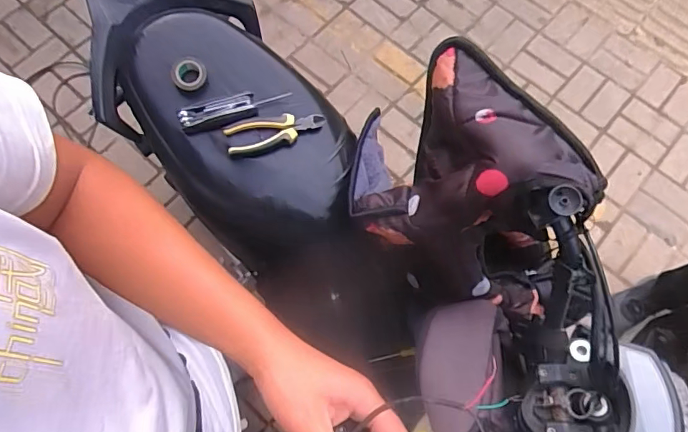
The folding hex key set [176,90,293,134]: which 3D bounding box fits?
[{"bbox_3d":[-0.169,-0.167,0.735,0.166,0.024,0.043,-21,104,-11],"label":"folding hex key set"}]

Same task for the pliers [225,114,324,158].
[{"bbox_3d":[-0.105,-0.132,0.737,0.152,0.020,0.050,-15,85,-9],"label":"pliers"}]

